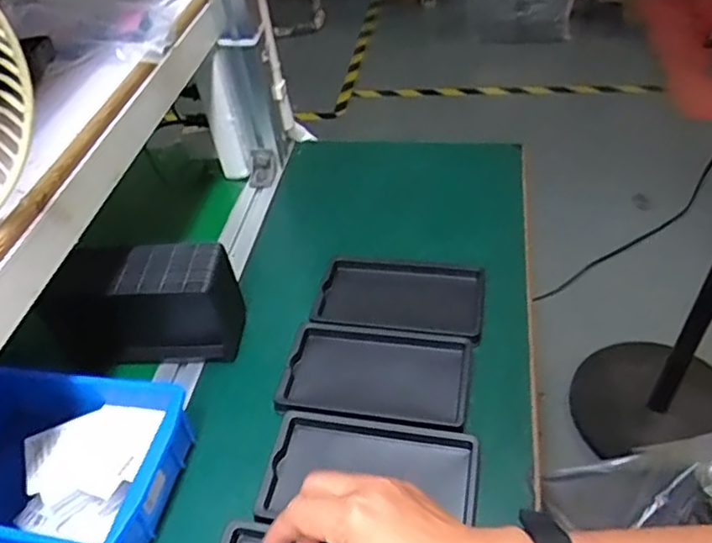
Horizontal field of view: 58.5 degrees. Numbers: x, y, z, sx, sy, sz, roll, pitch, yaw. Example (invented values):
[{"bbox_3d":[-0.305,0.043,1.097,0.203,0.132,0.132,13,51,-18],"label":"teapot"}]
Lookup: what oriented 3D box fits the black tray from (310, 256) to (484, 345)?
[{"bbox_3d":[0.044,0.022,0.633,0.158,0.020,0.100,7,47,11],"label":"black tray"}]

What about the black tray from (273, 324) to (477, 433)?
[{"bbox_3d":[0.017,0.090,0.566,0.159,0.012,0.101,5,46,10],"label":"black tray"}]

